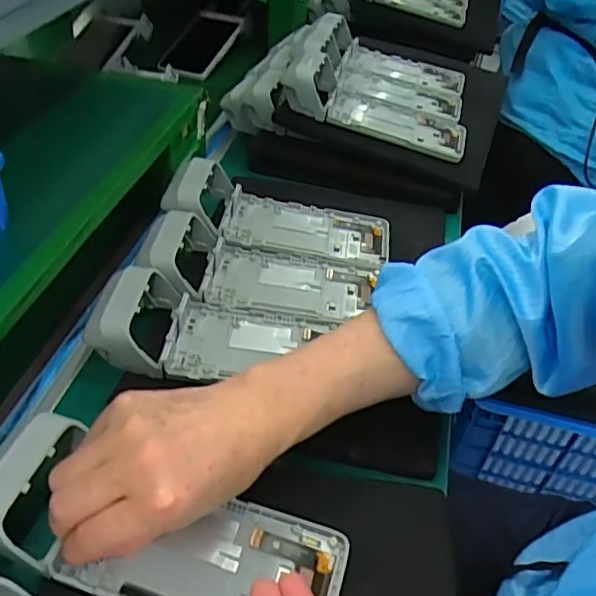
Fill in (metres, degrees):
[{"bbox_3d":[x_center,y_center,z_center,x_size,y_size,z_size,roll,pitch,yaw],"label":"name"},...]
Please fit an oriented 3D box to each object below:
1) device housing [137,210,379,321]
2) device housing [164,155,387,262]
[{"bbox_3d":[-0.027,-0.030,0.543,0.216,0.049,0.084,6,40,-2],"label":"device housing"},{"bbox_3d":[-0.016,-0.082,0.607,0.229,0.051,0.084,15,39,-11],"label":"device housing"}]

